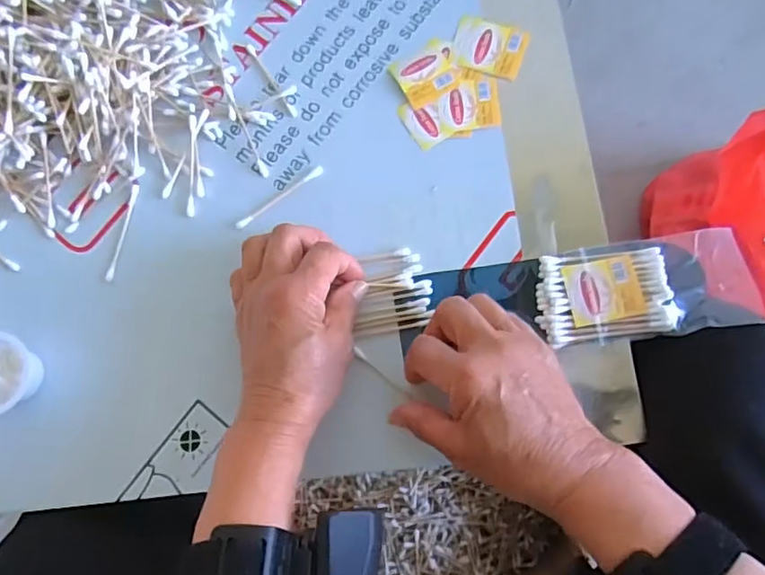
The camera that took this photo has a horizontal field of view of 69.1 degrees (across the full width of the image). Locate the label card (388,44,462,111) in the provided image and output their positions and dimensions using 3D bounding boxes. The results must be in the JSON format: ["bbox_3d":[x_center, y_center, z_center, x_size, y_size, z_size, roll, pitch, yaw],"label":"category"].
[{"bbox_3d":[0.032,-0.156,0.407,0.041,0.006,0.042,-27,77,0],"label":"label card"}]

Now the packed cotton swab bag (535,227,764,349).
[{"bbox_3d":[0.163,0.000,0.350,0.123,0.027,0.062,-9,77,4],"label":"packed cotton swab bag"}]

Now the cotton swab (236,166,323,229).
[{"bbox_3d":[-0.075,-0.066,0.404,0.074,0.004,0.007,-36,77,-3],"label":"cotton swab"}]

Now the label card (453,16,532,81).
[{"bbox_3d":[0.078,-0.177,0.410,0.051,0.004,0.041,20,81,10],"label":"label card"}]

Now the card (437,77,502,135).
[{"bbox_3d":[0.062,-0.133,0.401,0.043,0.004,0.039,-8,77,4],"label":"card"}]

